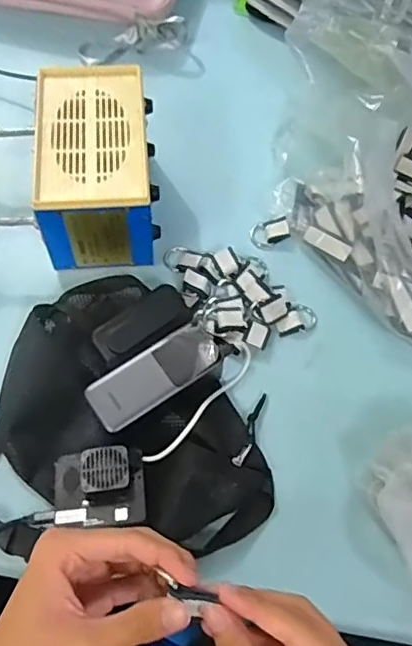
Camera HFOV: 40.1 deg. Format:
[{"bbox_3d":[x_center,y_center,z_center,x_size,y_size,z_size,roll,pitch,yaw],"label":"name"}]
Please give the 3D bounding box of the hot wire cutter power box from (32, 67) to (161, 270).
[{"bbox_3d":[-0.113,-0.167,0.608,0.116,0.107,0.185,-4,65,-5],"label":"hot wire cutter power box"}]

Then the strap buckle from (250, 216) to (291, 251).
[{"bbox_3d":[0.075,-0.105,0.658,0.043,0.017,0.034,-10,66,-7],"label":"strap buckle"}]

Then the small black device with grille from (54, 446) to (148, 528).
[{"bbox_3d":[-0.092,0.141,0.493,0.079,0.019,0.063,-1,65,-3],"label":"small black device with grille"}]

